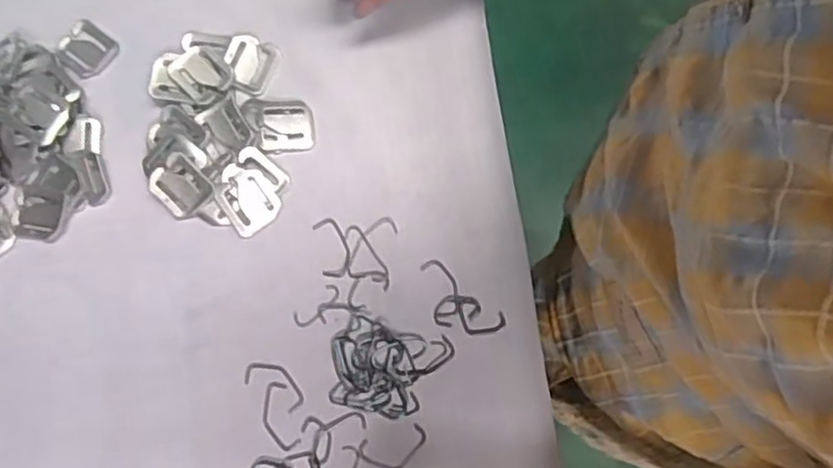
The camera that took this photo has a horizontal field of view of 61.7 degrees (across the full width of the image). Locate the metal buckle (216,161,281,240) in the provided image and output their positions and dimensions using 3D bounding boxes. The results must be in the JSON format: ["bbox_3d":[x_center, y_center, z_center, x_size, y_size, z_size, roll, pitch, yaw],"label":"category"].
[{"bbox_3d":[-0.115,-0.025,0.471,0.035,0.009,0.046,-32,78,-6],"label":"metal buckle"}]

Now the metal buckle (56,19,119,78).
[{"bbox_3d":[-0.240,-0.133,0.506,0.039,0.004,0.036,38,80,9],"label":"metal buckle"}]

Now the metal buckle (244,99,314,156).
[{"bbox_3d":[-0.095,-0.075,0.483,0.046,0.004,0.040,-7,77,0],"label":"metal buckle"}]

